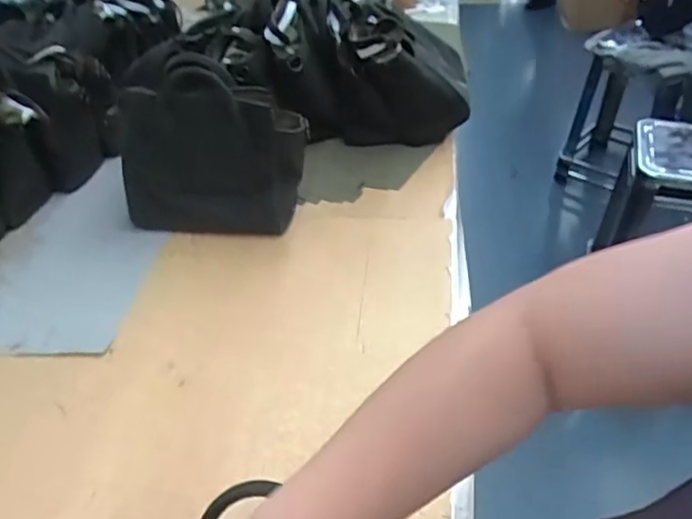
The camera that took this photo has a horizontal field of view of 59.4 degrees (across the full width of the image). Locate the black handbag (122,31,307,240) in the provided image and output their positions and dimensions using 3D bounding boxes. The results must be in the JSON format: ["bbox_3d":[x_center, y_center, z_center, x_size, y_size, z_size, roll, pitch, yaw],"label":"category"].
[{"bbox_3d":[-0.195,-0.151,0.851,0.269,0.232,0.083,5,42,8],"label":"black handbag"}]

